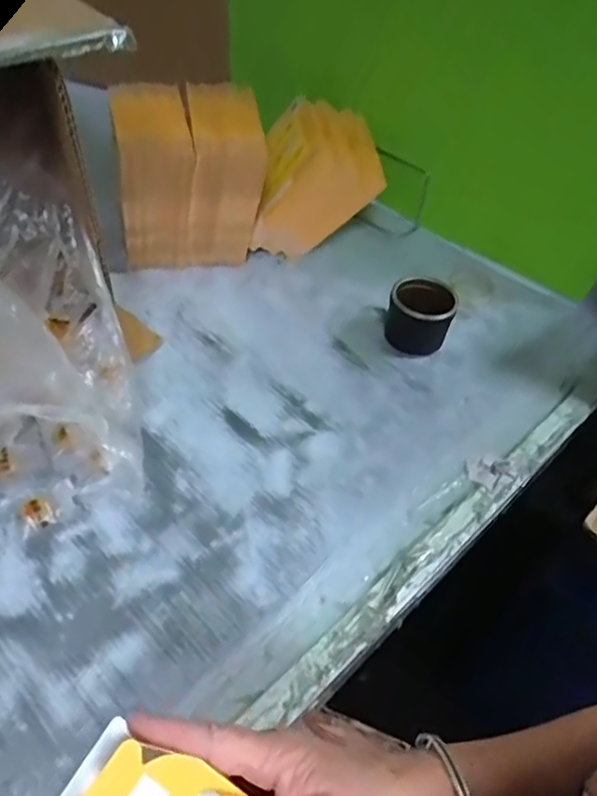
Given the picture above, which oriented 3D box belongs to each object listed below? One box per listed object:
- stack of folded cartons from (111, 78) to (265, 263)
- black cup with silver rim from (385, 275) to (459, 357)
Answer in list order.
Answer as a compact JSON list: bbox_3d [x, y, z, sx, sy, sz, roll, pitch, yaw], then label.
[{"bbox_3d":[-0.121,-0.250,0.670,0.142,0.169,0.153,-5,48,-10],"label":"stack of folded cartons"},{"bbox_3d":[0.123,-0.081,0.618,0.063,0.063,0.053,15,47,8],"label":"black cup with silver rim"}]

